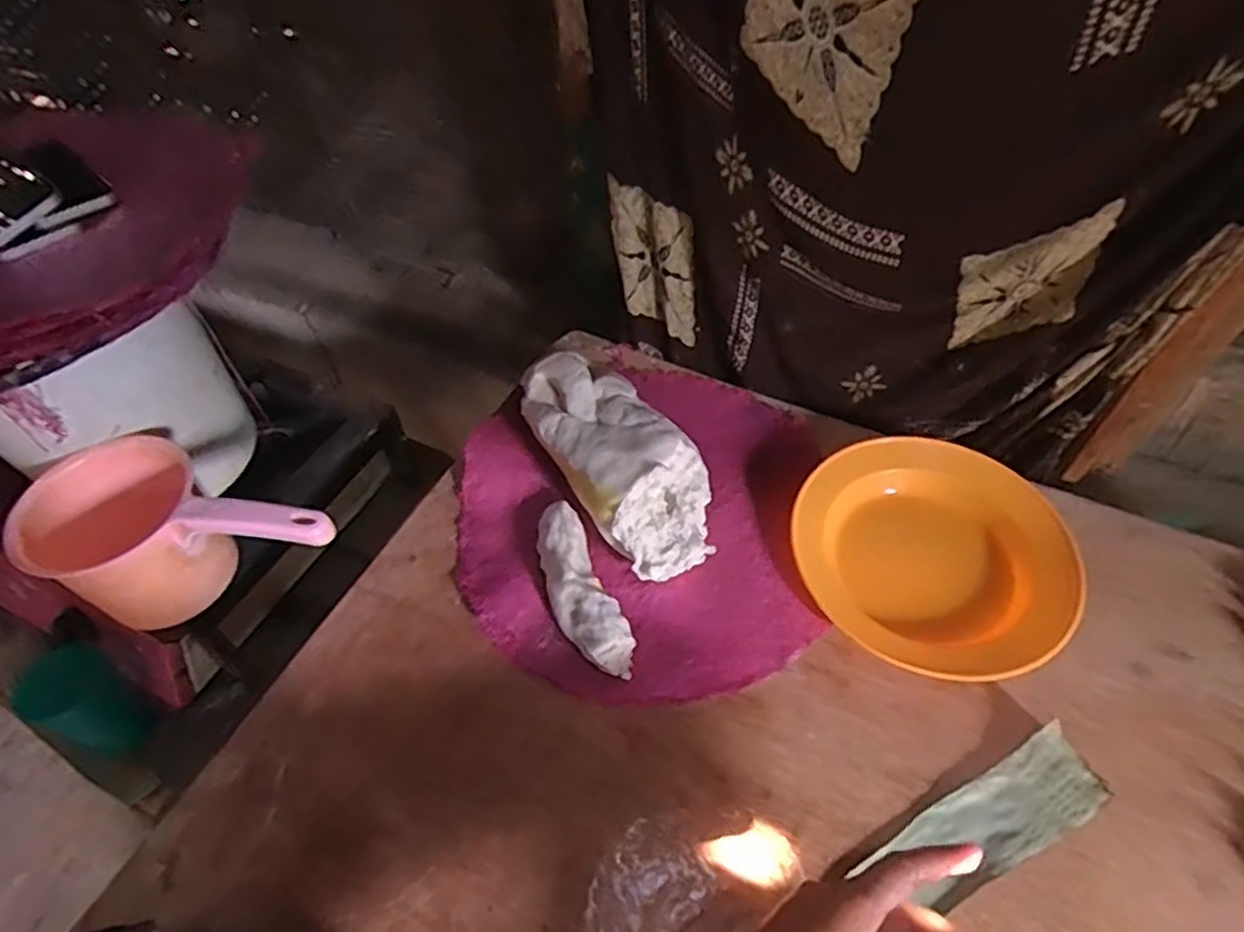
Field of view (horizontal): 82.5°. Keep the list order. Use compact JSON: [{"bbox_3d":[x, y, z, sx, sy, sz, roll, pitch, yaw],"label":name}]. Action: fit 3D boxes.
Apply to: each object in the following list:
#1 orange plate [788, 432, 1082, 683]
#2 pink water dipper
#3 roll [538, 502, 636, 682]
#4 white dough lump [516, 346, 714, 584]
[{"bbox_3d":[0.258,0.070,0.592,0.215,0.036,0.196,-1,53,2],"label":"orange plate"},{"bbox_3d":[-0.375,0.077,0.604,0.251,0.110,0.144,21,56,19],"label":"pink water dipper"},{"bbox_3d":[-0.036,0.097,0.572,0.045,0.040,0.154,-20,55,-12],"label":"roll"},{"bbox_3d":[-0.005,-0.013,0.619,0.109,0.088,0.237,-29,57,-18],"label":"white dough lump"}]

